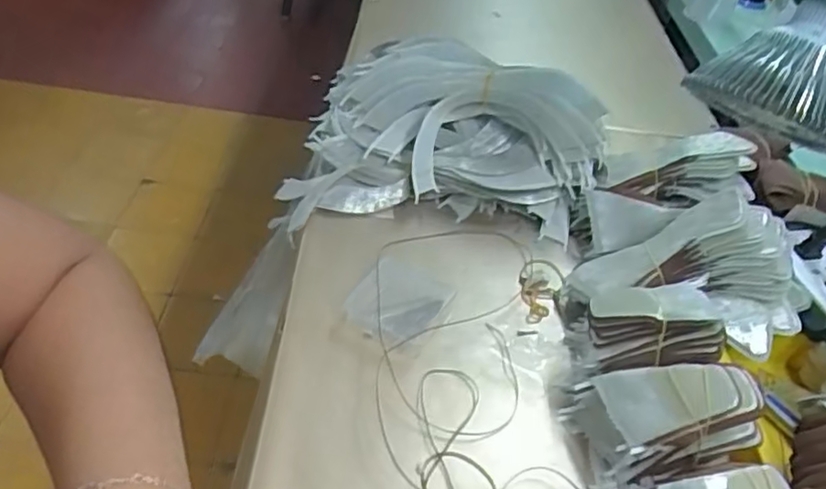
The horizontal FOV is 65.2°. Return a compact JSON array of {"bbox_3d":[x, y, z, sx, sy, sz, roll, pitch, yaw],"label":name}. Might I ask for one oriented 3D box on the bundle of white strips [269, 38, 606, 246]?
[{"bbox_3d":[0.021,-0.137,0.692,0.307,0.125,0.246,1,43,-12],"label":"bundle of white strips"}]

